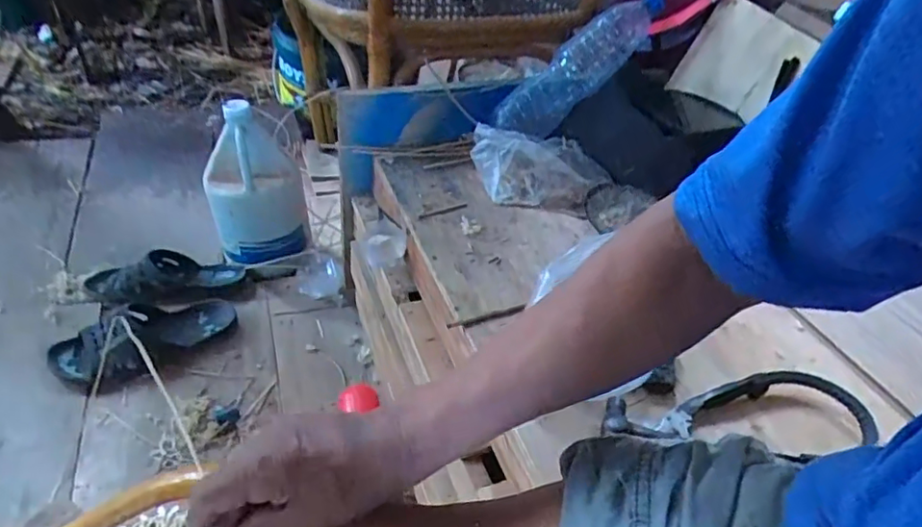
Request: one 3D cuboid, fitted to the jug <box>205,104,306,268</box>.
[{"bbox_3d":[-0.332,-0.118,0.937,0.143,0.261,0.134,-12,44,-20],"label":"jug"}]

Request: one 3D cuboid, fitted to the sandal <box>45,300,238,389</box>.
[{"bbox_3d":[-0.455,0.107,0.835,0.242,0.052,0.122,-11,44,-19],"label":"sandal"}]

